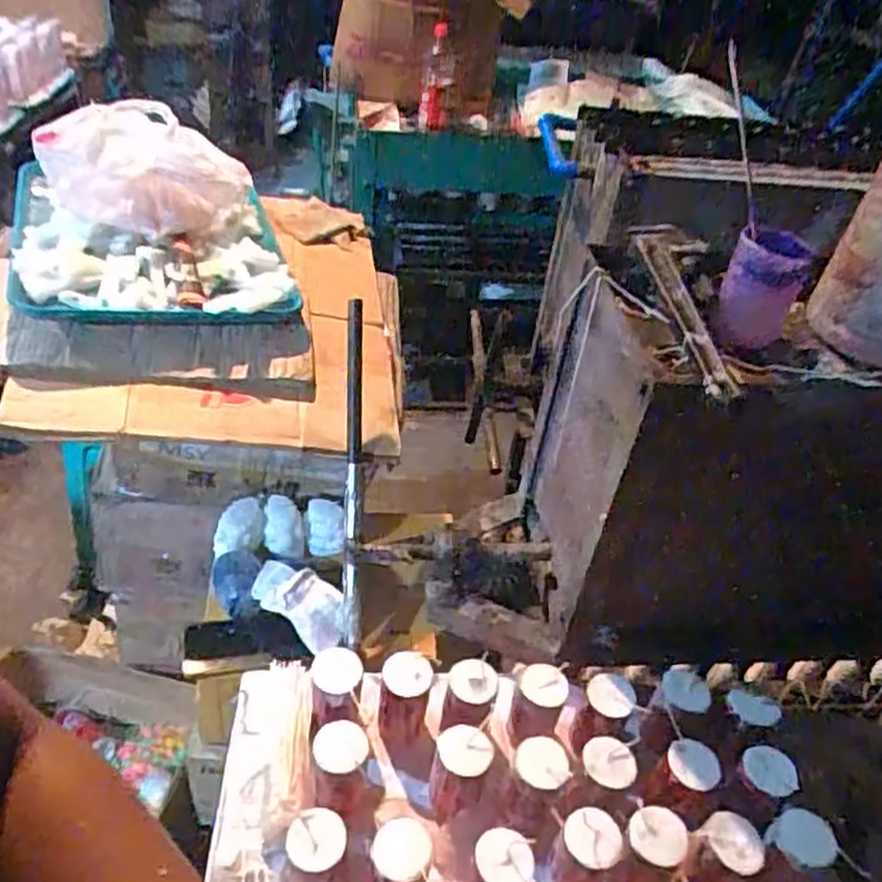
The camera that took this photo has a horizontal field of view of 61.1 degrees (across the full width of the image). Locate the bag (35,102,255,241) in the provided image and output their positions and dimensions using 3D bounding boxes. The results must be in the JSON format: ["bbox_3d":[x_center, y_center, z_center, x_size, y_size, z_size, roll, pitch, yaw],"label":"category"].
[{"bbox_3d":[-0.370,-0.359,0.987,0.248,0.150,0.125,-22,47,-30],"label":"bag"}]

